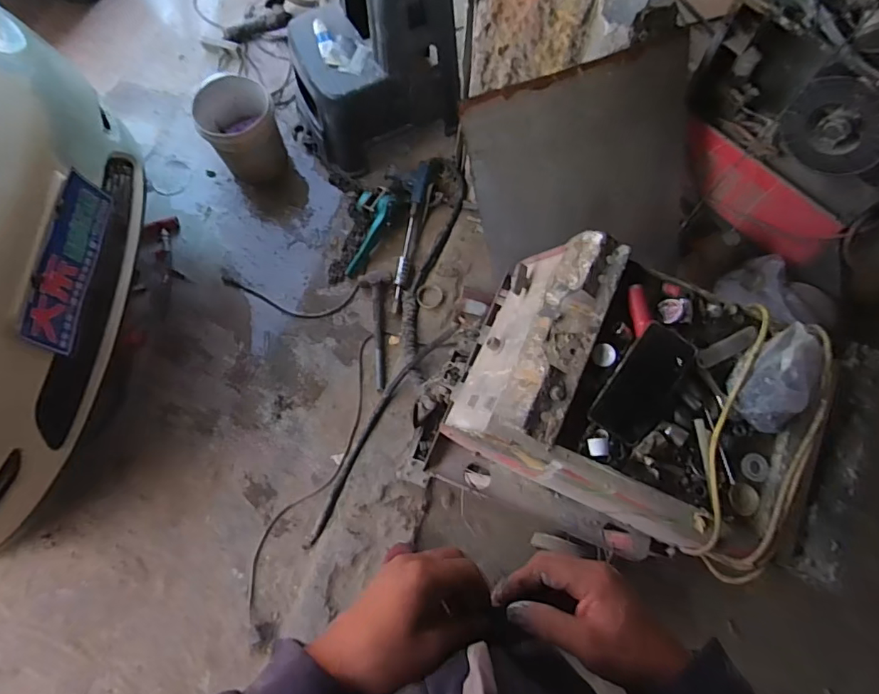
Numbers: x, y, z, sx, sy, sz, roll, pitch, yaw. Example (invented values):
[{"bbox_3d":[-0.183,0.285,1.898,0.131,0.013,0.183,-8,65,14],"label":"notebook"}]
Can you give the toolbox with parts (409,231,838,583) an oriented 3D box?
[{"bbox_3d":[0.277,0.094,0.821,0.496,0.329,0.405,21,73,8],"label":"toolbox with parts"}]

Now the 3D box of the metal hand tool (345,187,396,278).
[{"bbox_3d":[-0.252,-0.392,1.723,0.132,0.047,0.321,16,88,7],"label":"metal hand tool"}]

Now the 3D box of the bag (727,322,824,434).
[{"bbox_3d":[0.456,0.038,0.665,0.094,0.079,0.128,37,76,12],"label":"bag"}]

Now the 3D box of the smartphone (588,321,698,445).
[{"bbox_3d":[0.281,0.051,0.693,0.081,0.012,0.162,34,89,2],"label":"smartphone"}]

